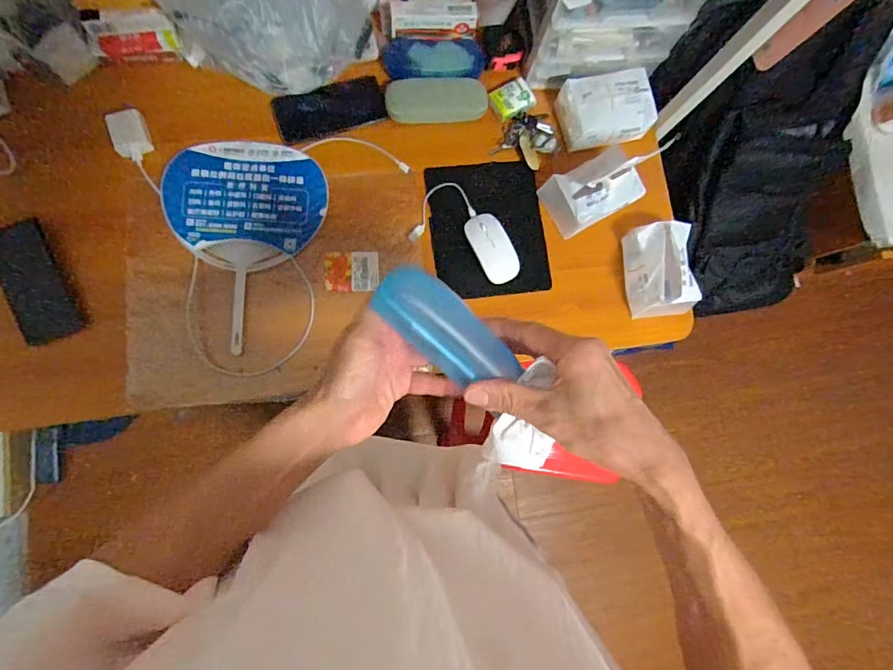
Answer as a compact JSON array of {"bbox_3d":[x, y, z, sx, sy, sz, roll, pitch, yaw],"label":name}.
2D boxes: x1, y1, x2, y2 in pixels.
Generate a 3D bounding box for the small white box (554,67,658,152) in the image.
[{"bbox_3d":[0.255,-0.356,0.707,0.137,0.062,0.105,-14,85,-8],"label":"small white box"}]

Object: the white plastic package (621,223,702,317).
[{"bbox_3d":[0.333,-0.102,0.684,0.088,0.067,0.137,-4,84,-7],"label":"white plastic package"}]

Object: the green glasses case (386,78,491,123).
[{"bbox_3d":[-0.013,-0.360,0.691,0.159,0.064,0.046,-1,83,-7],"label":"green glasses case"}]

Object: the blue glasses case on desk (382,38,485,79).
[{"bbox_3d":[-0.018,-0.433,0.704,0.160,0.033,0.065,0,83,-7],"label":"blue glasses case on desk"}]

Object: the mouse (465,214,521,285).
[{"bbox_3d":[0.071,-0.133,0.681,0.058,0.025,0.110,-27,87,-9],"label":"mouse"}]

